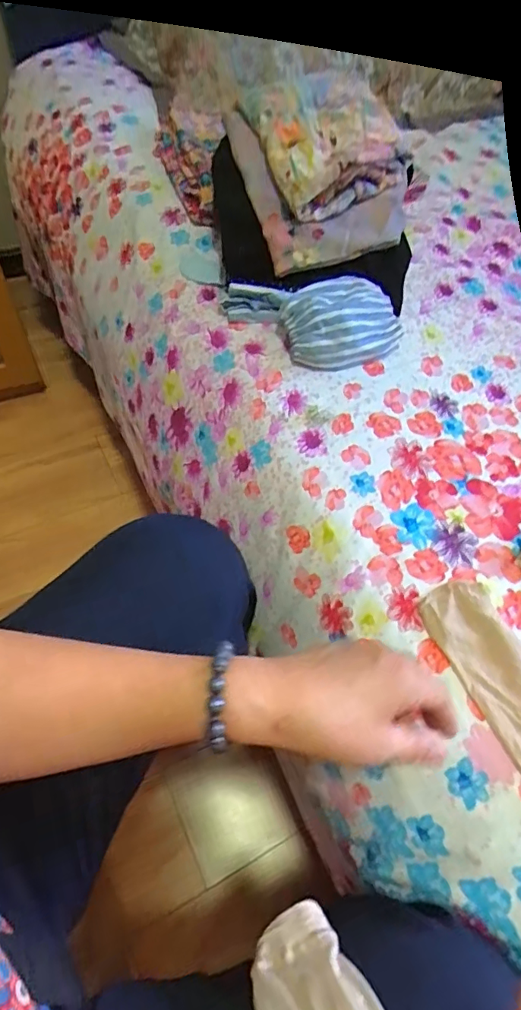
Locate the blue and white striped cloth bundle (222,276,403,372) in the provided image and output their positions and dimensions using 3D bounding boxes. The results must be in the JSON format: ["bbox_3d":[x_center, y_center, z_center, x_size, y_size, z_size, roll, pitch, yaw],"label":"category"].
[{"bbox_3d":[0.057,-0.200,0.561,0.197,0.066,0.100,1,51,1],"label":"blue and white striped cloth bundle"}]

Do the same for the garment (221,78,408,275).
[{"bbox_3d":[0.060,-0.386,0.560,0.174,0.080,0.246,-23,68,7],"label":"garment"}]

